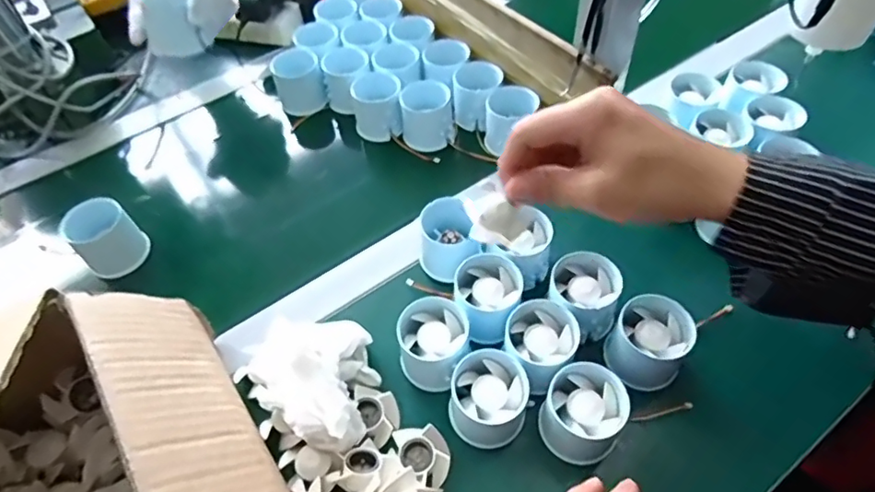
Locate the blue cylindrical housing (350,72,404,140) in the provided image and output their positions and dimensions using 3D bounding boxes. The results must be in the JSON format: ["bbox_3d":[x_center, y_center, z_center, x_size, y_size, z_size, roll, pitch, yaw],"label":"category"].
[{"bbox_3d":[-0.063,-0.152,0.585,0.054,0.047,0.063,-6,52,0],"label":"blue cylindrical housing"}]

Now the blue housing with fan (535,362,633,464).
[{"bbox_3d":[0.099,0.114,0.372,0.051,0.048,0.049,30,60,25],"label":"blue housing with fan"}]

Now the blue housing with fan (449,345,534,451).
[{"bbox_3d":[0.036,0.108,0.385,0.050,0.050,0.051,-2,52,3],"label":"blue housing with fan"}]

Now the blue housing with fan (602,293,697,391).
[{"bbox_3d":[0.154,0.070,0.400,0.052,0.046,0.050,-2,52,3],"label":"blue housing with fan"}]

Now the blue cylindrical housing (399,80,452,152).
[{"bbox_3d":[-0.010,-0.135,0.569,0.054,0.053,0.049,-2,52,3],"label":"blue cylindrical housing"}]

